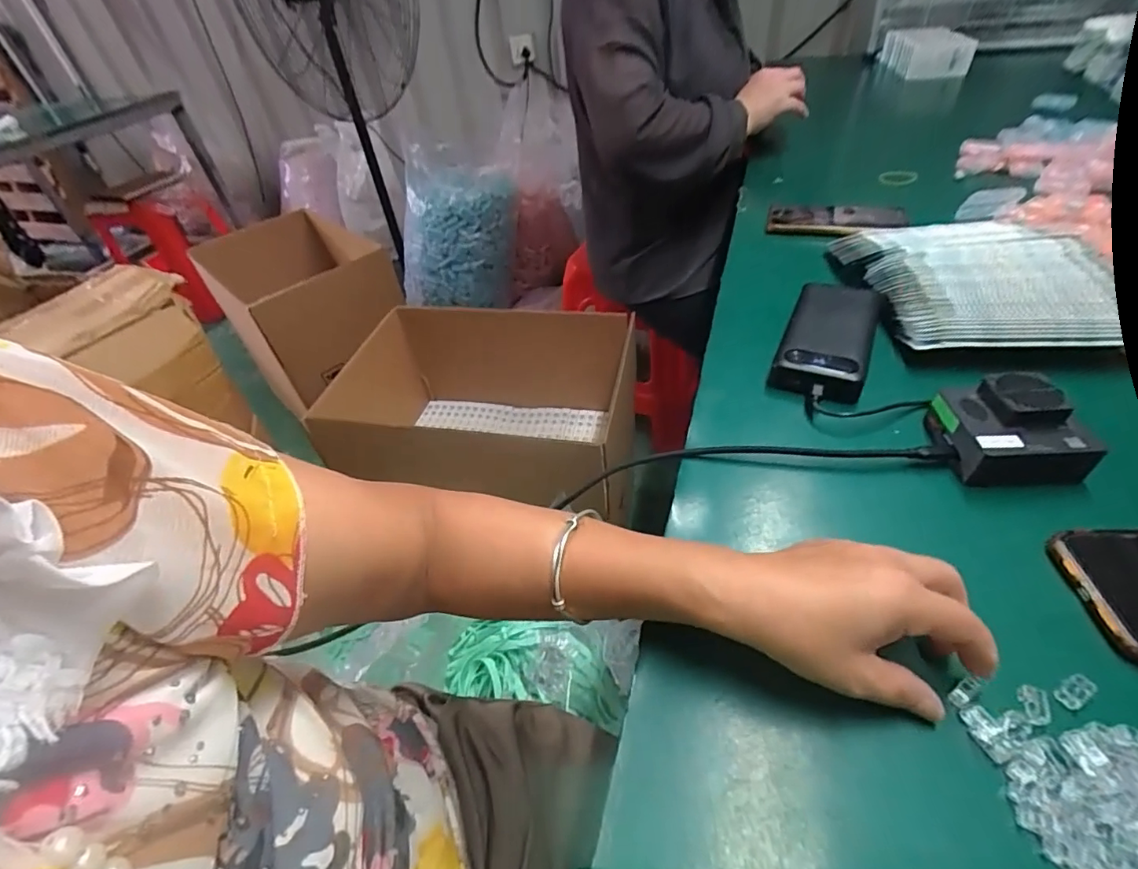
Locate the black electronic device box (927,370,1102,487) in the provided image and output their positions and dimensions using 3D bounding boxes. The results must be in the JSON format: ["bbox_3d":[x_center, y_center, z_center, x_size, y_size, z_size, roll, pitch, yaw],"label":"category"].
[{"bbox_3d":[0.309,-0.005,0.358,0.079,0.044,0.064,1,47,11],"label":"black electronic device box"}]

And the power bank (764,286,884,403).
[{"bbox_3d":[0.236,-0.089,0.468,0.071,0.028,0.149,17,51,24],"label":"power bank"}]

